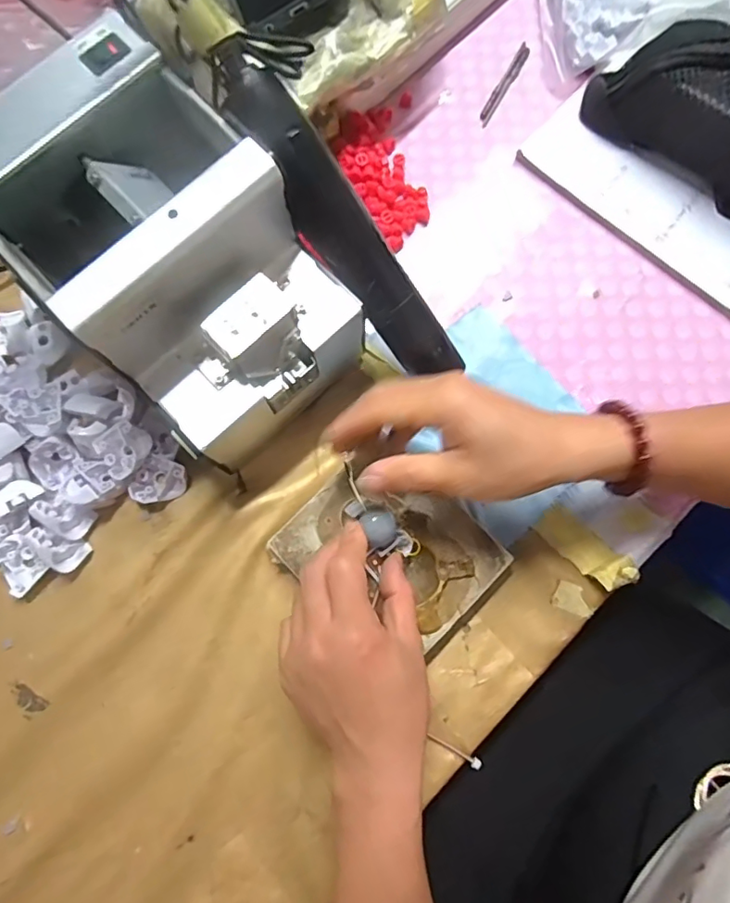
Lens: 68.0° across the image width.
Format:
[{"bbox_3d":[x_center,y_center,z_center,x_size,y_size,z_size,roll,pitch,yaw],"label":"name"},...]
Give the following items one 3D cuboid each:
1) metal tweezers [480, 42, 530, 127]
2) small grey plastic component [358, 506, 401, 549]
[{"bbox_3d":[0.110,-0.289,0.424,0.009,0.004,0.081,29,80,6],"label":"metal tweezers"},{"bbox_3d":[0.009,0.044,0.313,0.018,0.019,0.023,-26,79,-4],"label":"small grey plastic component"}]

